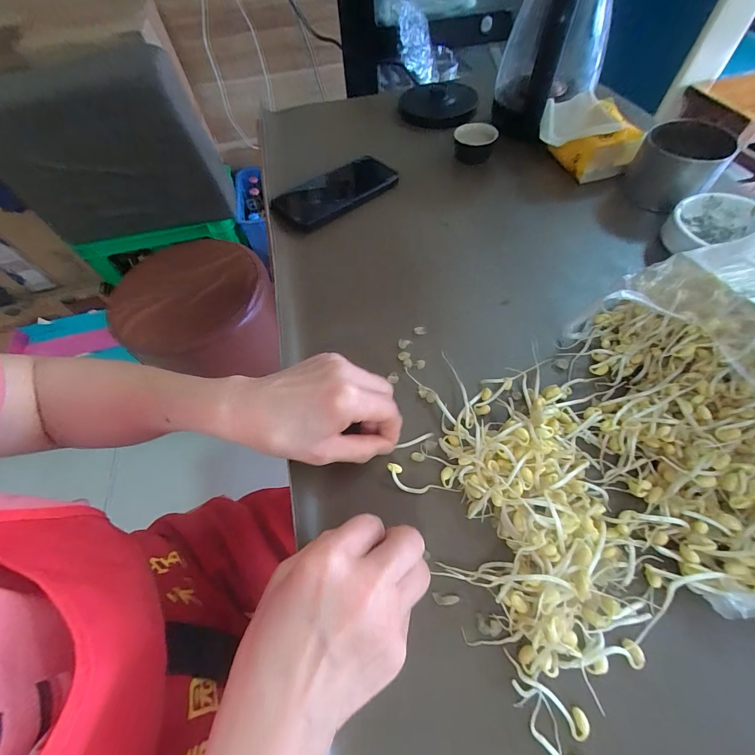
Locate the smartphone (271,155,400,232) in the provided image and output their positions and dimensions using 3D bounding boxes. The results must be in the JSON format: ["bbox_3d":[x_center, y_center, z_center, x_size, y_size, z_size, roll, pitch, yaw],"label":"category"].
[{"bbox_3d":[-0.058,-0.248,0.450,0.164,0.014,0.086,-35,65,-14],"label":"smartphone"}]

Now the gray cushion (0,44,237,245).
[{"bbox_3d":[-0.591,-0.472,0.735,0.471,0.295,0.115,-8,59,-1],"label":"gray cushion"}]

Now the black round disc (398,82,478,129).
[{"bbox_3d":[0.099,-0.453,0.560,0.123,0.018,0.132,-2,60,3],"label":"black round disc"}]

